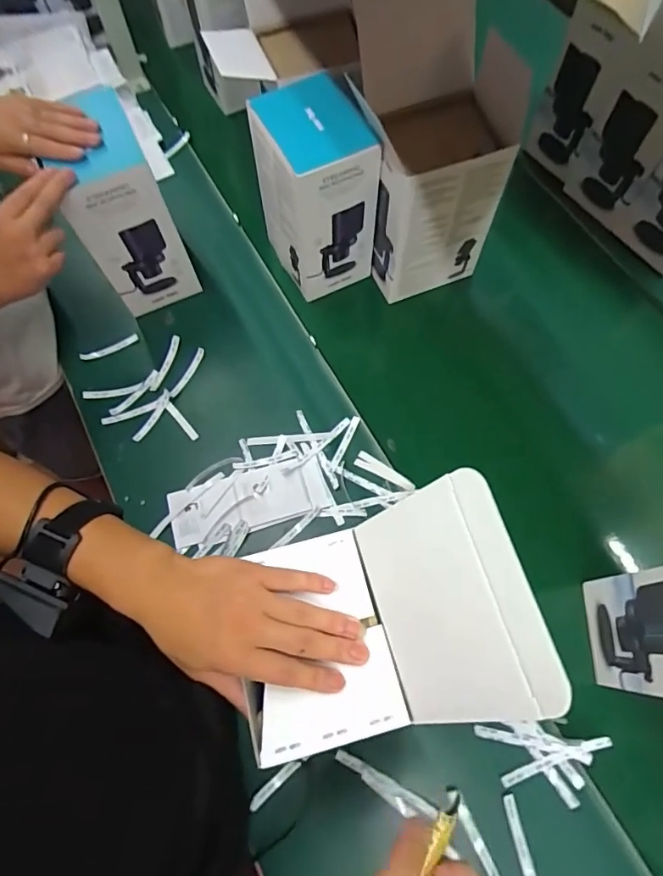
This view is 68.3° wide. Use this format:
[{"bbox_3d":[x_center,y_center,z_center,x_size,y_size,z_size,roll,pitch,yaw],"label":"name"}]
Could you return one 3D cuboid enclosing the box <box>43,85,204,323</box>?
[{"bbox_3d":[-0.286,-0.300,0.689,0.109,0.246,0.150,-26,69,-9],"label":"box"}]

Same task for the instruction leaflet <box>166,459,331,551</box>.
[{"bbox_3d":[-0.110,0.083,0.647,0.204,0.008,0.080,-15,66,-5],"label":"instruction leaflet"}]

